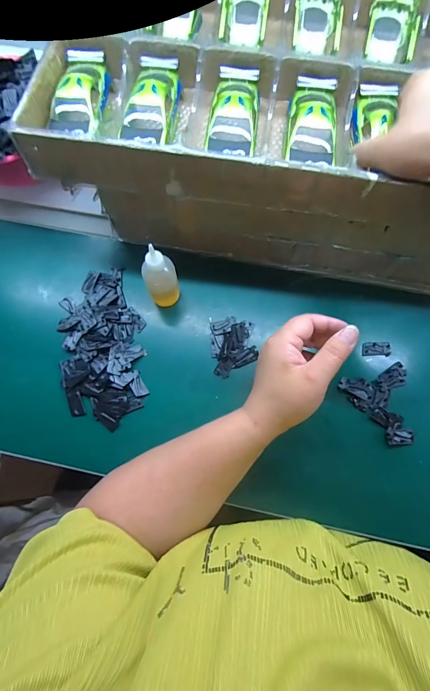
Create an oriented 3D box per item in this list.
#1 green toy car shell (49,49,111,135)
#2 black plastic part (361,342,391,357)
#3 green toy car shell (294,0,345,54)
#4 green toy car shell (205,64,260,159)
[{"bbox_3d":[-0.146,-0.266,0.343,0.051,0.031,0.111,2,72,1],"label":"green toy car shell"},{"bbox_3d":[0.204,0.004,0.405,0.033,0.008,0.017,3,72,1],"label":"black plastic part"},{"bbox_3d":[0.121,-0.384,0.378,0.055,0.043,0.086,6,72,2],"label":"green toy car shell"},{"bbox_3d":[0.021,-0.244,0.334,0.049,0.025,0.108,7,72,2],"label":"green toy car shell"}]

